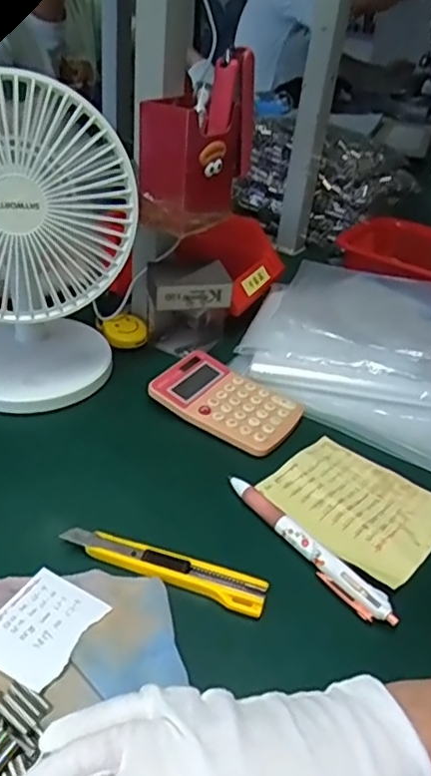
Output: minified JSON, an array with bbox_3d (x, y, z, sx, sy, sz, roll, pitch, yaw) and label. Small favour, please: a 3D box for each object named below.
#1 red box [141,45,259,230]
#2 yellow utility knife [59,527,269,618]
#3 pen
[{"bbox_3d":[-0.016,-0.201,0.502,0.058,0.117,0.095,24,38,25],"label":"red box"},{"bbox_3d":[-0.031,0.108,0.371,0.126,0.007,0.020,16,37,14],"label":"yellow utility knife"},{"bbox_3d":[0.057,0.100,0.393,0.014,0.014,0.140,-22,44,-33],"label":"pen"}]

